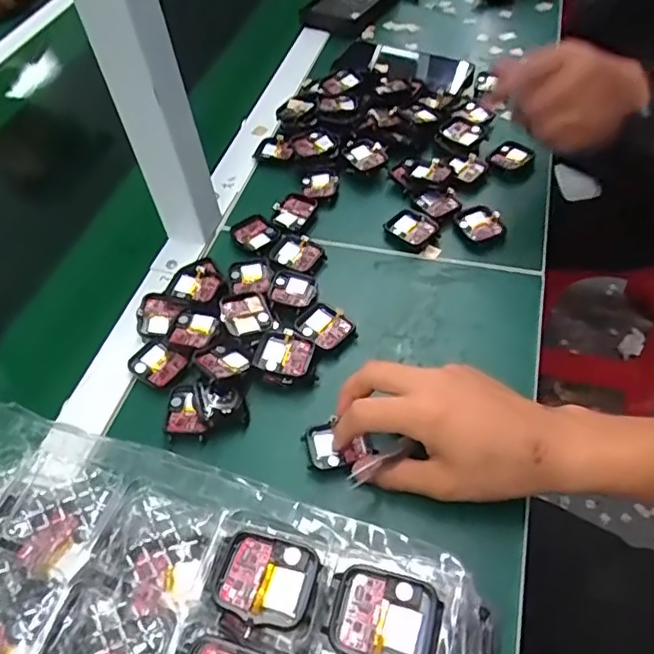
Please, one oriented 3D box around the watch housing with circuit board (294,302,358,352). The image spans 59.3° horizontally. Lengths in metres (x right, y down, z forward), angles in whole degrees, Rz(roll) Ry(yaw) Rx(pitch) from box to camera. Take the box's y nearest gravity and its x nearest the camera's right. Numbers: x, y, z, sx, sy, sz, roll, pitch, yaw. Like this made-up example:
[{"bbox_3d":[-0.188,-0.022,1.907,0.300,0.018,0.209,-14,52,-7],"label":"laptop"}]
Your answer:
[{"bbox_3d":[-0.001,-0.001,0.461,0.037,0.007,0.043,-38,57,-23],"label":"watch housing with circuit board"}]

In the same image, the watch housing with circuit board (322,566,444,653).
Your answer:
[{"bbox_3d":[0.025,0.127,0.249,0.046,0.008,0.037,9,53,12],"label":"watch housing with circuit board"}]

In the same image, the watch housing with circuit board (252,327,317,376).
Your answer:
[{"bbox_3d":[-0.034,0.021,0.440,0.043,0.016,0.034,14,54,16],"label":"watch housing with circuit board"}]

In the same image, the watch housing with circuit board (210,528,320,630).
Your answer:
[{"bbox_3d":[-0.028,0.112,0.259,0.042,0.006,0.036,11,53,14],"label":"watch housing with circuit board"}]

